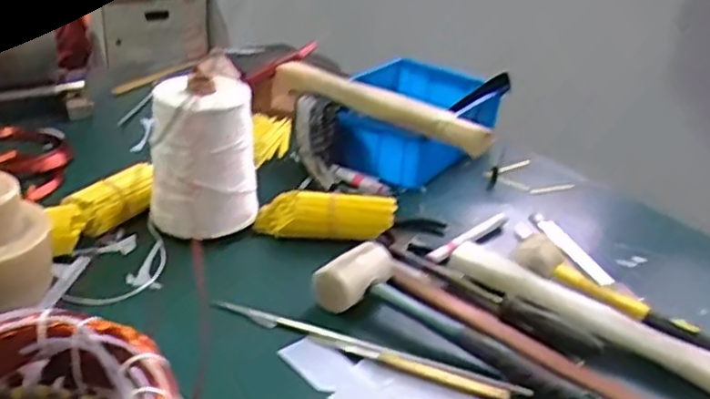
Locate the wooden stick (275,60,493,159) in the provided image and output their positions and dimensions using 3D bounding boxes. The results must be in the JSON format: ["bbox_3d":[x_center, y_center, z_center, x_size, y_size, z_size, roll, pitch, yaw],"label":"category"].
[{"bbox_3d":[0.029,-0.126,0.909,0.341,0.041,0.029,25,34,32],"label":"wooden stick"}]

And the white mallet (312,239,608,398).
[{"bbox_3d":[0.097,0.114,0.632,0.285,0.046,0.079,21,32,26],"label":"white mallet"}]

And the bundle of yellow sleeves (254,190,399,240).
[{"bbox_3d":[-0.034,0.019,0.781,0.156,0.049,0.048,7,29,3],"label":"bundle of yellow sleeves"}]

